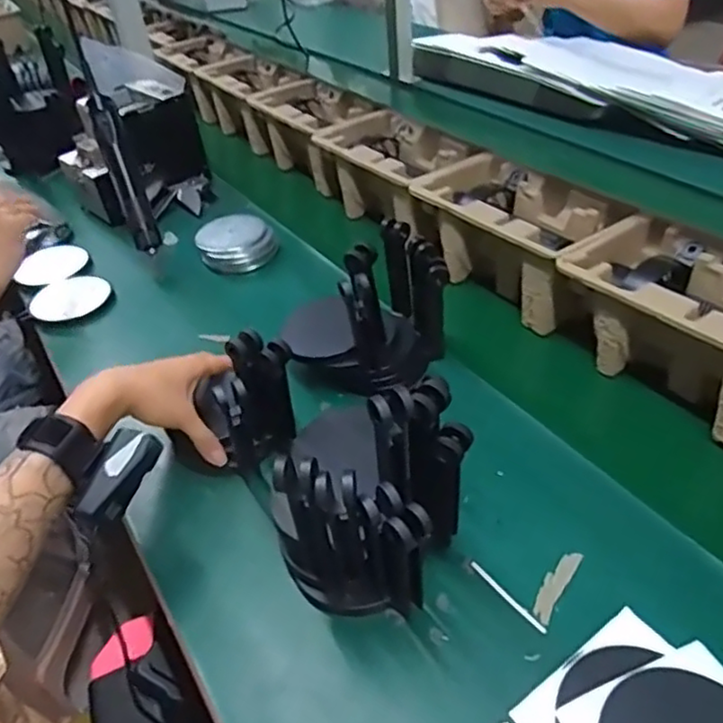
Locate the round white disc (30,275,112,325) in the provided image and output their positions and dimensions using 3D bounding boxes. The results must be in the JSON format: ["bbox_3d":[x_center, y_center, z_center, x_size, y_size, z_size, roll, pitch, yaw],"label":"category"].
[{"bbox_3d":[-0.371,-0.082,0.815,0.094,0.012,0.103,-4,39,4],"label":"round white disc"}]

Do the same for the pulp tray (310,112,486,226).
[{"bbox_3d":[0.046,-0.262,0.897,0.136,0.098,0.237,-28,43,-23],"label":"pulp tray"}]

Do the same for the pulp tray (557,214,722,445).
[{"bbox_3d":[0.308,-0.035,0.597,0.142,0.102,0.229,-27,43,-22],"label":"pulp tray"}]

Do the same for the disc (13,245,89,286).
[{"bbox_3d":[-0.424,-0.136,0.883,0.089,0.016,0.088,-4,39,4],"label":"disc"}]

